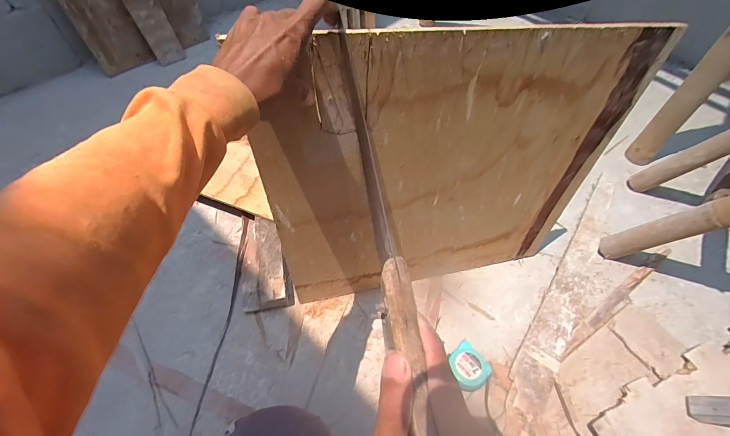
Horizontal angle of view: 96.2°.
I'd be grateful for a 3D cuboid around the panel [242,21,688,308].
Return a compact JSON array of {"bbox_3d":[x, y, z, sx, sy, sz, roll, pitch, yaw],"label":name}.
[{"bbox_3d":[0.150,-0.044,0.576,0.584,0.525,0.009,-11,50,-11],"label":"panel"}]

